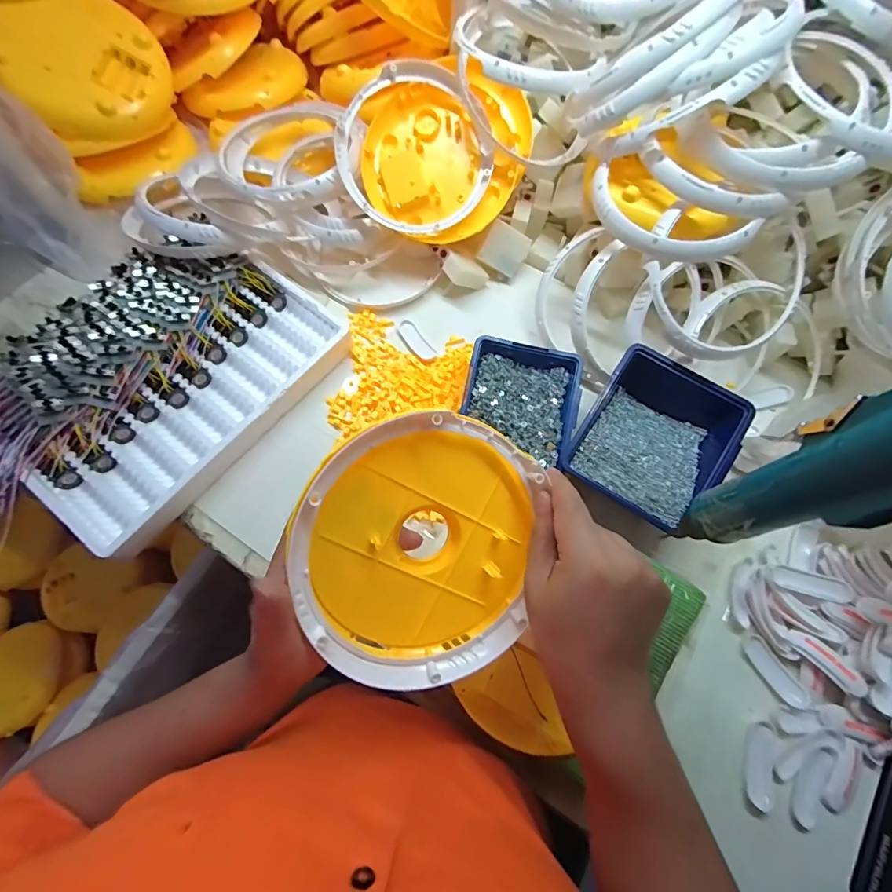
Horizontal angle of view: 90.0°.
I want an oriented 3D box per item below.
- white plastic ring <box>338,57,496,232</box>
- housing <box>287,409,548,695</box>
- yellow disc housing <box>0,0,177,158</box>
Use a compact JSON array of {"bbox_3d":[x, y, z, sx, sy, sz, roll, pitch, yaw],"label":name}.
[{"bbox_3d":[-0.039,-0.347,0.531,0.176,0.019,0.181,-1,99,-5],"label":"white plastic ring"},{"bbox_3d":[-0.015,0.070,0.301,0.164,0.035,0.179,2,100,-19],"label":"housing"},{"bbox_3d":[-0.428,-0.452,0.531,0.169,0.043,0.156,-6,105,-23],"label":"yellow disc housing"}]

